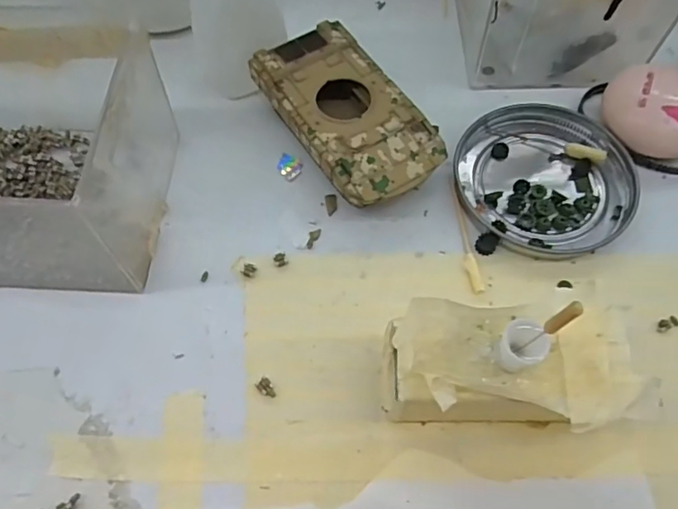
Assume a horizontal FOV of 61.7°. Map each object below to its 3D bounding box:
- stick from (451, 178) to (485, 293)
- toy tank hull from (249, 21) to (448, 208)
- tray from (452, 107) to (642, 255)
[{"bbox_3d":[0.054,-0.009,0.247,0.006,0.005,0.055,-7,63,-3],"label":"stick"},{"bbox_3d":[0.003,-0.061,0.264,0.053,0.026,0.095,-31,66,-15],"label":"toy tank hull"},{"bbox_3d":[0.093,-0.036,0.258,0.074,0.008,0.076,0,62,1],"label":"tray"}]

